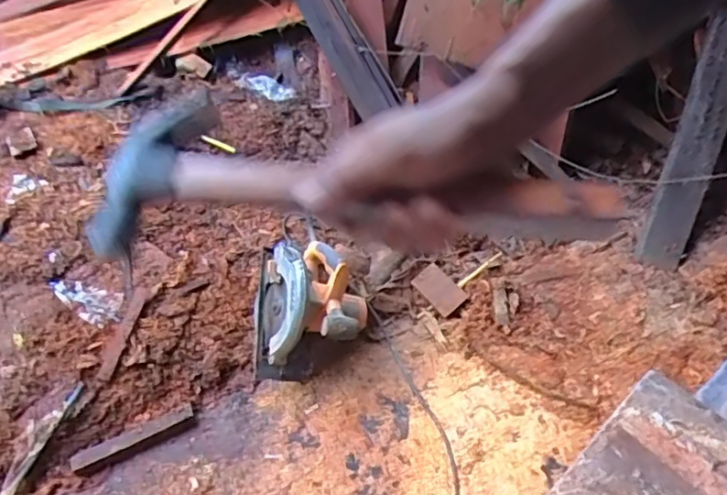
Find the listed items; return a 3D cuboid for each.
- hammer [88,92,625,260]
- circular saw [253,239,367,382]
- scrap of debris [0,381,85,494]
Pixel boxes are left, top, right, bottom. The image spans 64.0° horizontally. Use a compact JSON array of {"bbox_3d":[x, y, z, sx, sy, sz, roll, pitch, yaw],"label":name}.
[{"bbox_3d":[-0.006,-0.035,0.354,0.311,0.037,0.104,5,53,9],"label":"hammer"},{"bbox_3d":[-0.126,0.138,1.310,0.247,0.253,0.229,-2,50,2],"label":"circular saw"},{"bbox_3d":[-0.684,0.409,1.209,0.046,0.009,0.289,32,77,-8],"label":"scrap of debris"}]

